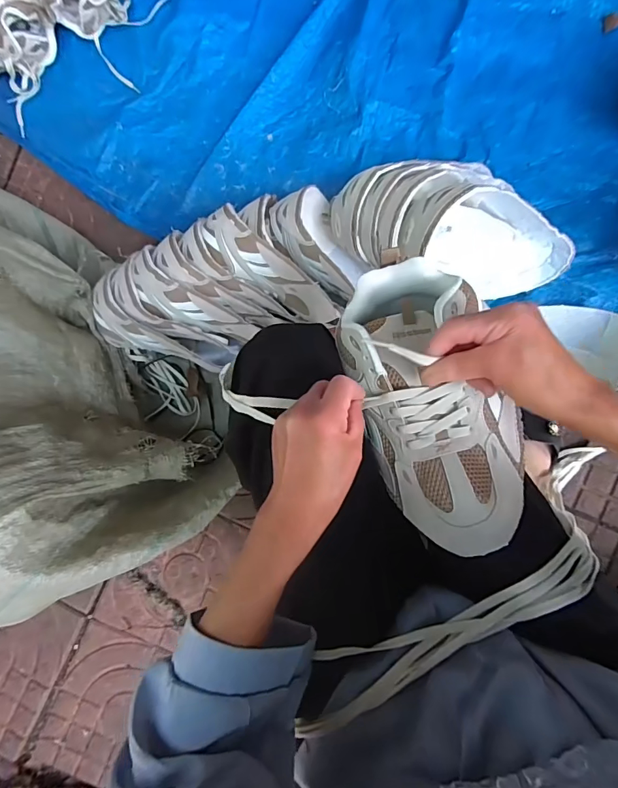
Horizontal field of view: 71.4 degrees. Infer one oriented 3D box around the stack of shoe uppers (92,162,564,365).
[{"bbox_3d":[0.016,-0.211,0.672,0.714,0.155,0.212,-11,86,8],"label":"stack of shoe uppers"}]

